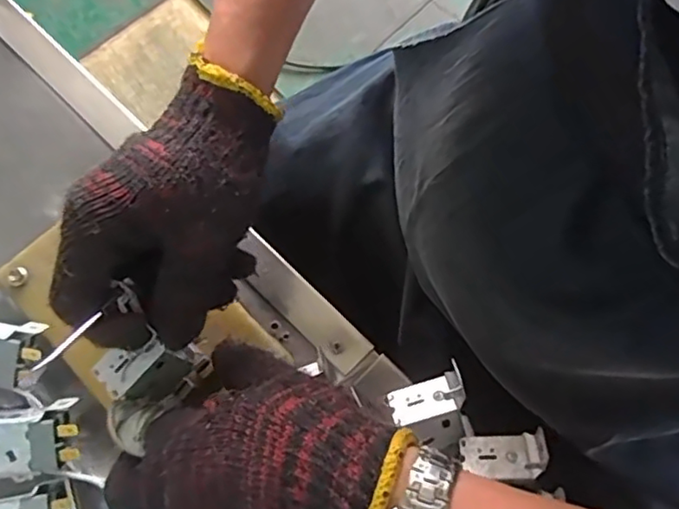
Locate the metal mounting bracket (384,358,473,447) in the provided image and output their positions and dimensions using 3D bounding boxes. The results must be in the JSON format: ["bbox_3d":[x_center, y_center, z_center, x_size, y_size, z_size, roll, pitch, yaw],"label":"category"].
[{"bbox_3d":[0.046,0.078,0.309,0.037,0.023,0.035,-15,73,-4],"label":"metal mounting bracket"}]

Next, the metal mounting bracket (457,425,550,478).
[{"bbox_3d":[0.080,0.095,0.298,0.039,0.012,0.022,-3,44,4],"label":"metal mounting bracket"}]

